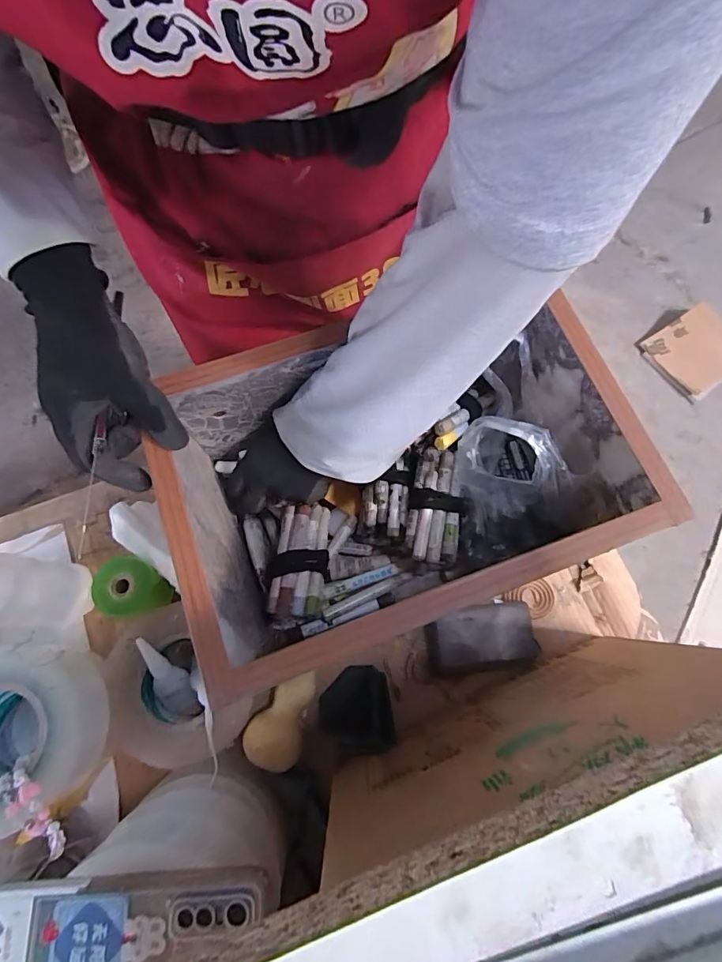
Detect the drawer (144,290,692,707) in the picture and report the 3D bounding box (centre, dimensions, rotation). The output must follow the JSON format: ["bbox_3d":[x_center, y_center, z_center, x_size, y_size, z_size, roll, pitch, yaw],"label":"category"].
[{"bbox_3d":[0.025,0.005,0.399,0.341,0.182,0.225,-19,74,-8],"label":"drawer"}]

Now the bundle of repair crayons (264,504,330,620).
[{"bbox_3d":[-0.060,0.074,0.421,0.055,0.028,0.103,0,73,-2],"label":"bundle of repair crayons"}]

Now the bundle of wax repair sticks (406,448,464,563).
[{"bbox_3d":[0.072,0.025,0.428,0.048,0.032,0.107,8,72,0],"label":"bundle of wax repair sticks"}]

